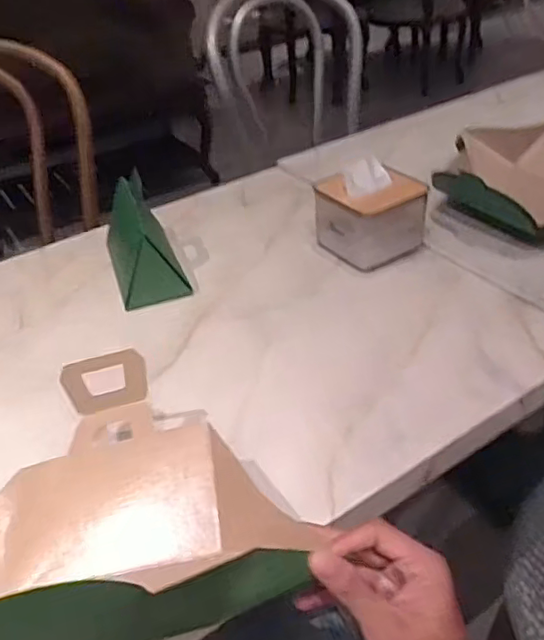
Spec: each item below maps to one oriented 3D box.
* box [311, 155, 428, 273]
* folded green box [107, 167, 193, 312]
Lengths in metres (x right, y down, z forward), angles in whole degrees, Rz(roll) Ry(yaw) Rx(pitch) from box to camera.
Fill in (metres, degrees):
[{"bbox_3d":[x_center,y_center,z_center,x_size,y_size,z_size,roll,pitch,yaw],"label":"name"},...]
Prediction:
[{"bbox_3d":[0.125,-0.142,0.777,0.106,0.102,0.108,-24,42,-23],"label":"box"},{"bbox_3d":[-0.167,-0.104,0.762,0.084,0.106,0.167,-15,39,-13],"label":"folded green box"}]

